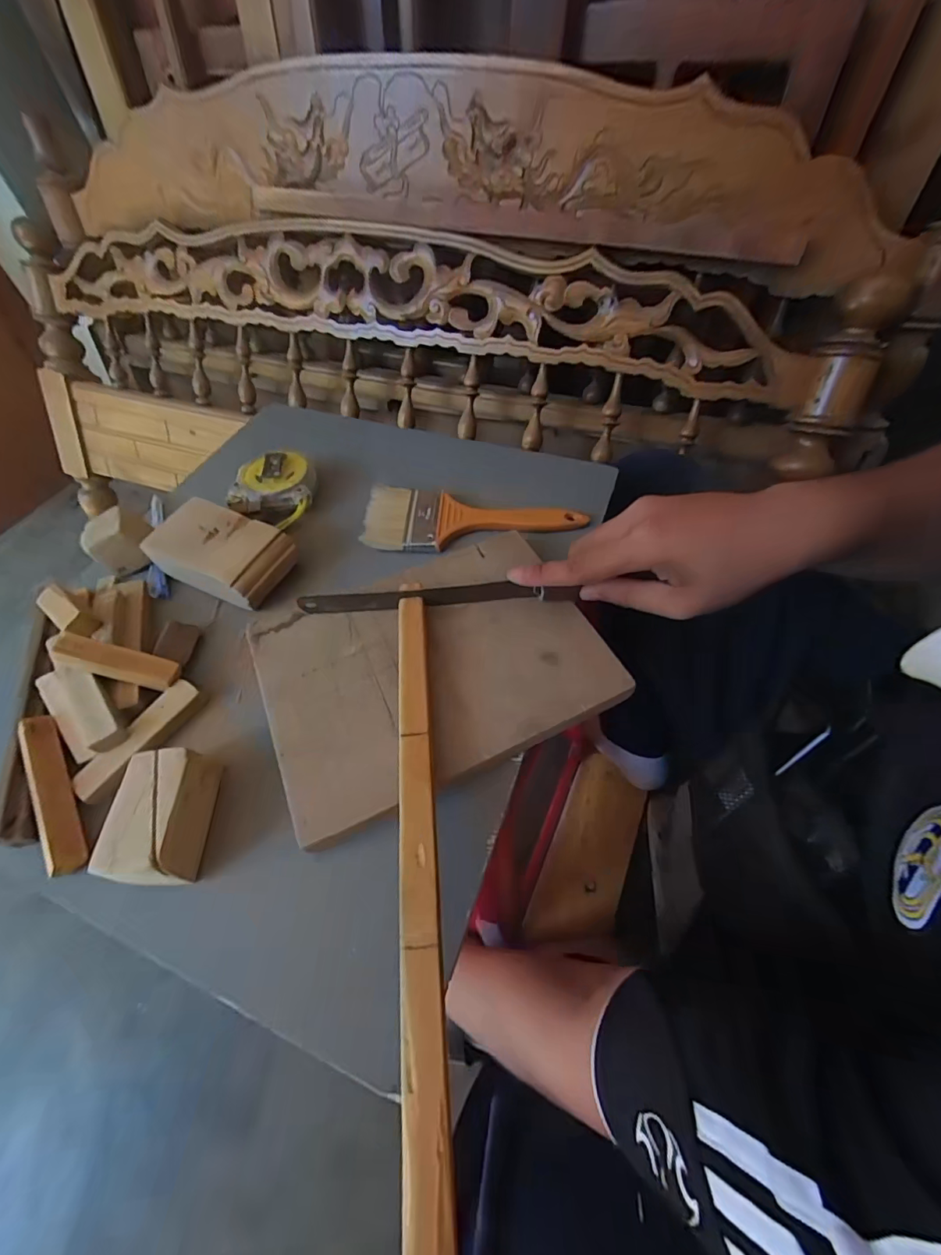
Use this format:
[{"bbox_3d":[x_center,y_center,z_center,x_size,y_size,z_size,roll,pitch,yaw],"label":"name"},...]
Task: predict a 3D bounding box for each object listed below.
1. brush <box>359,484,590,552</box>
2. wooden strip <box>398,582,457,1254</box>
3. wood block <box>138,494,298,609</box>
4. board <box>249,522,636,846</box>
[{"bbox_3d":[0.001,-0.091,0.399,0.187,0.010,0.067,5,57,7],"label":"brush"},{"bbox_3d":[-0.027,0.101,0.241,0.018,0.007,0.302,-6,56,0],"label":"wooden strip"},{"bbox_3d":[-0.197,-0.058,0.370,0.105,0.035,0.067,19,60,16],"label":"wood block"},{"bbox_3d":[-0.029,0.019,0.313,0.213,0.013,0.165,-23,58,-12],"label":"board"}]

